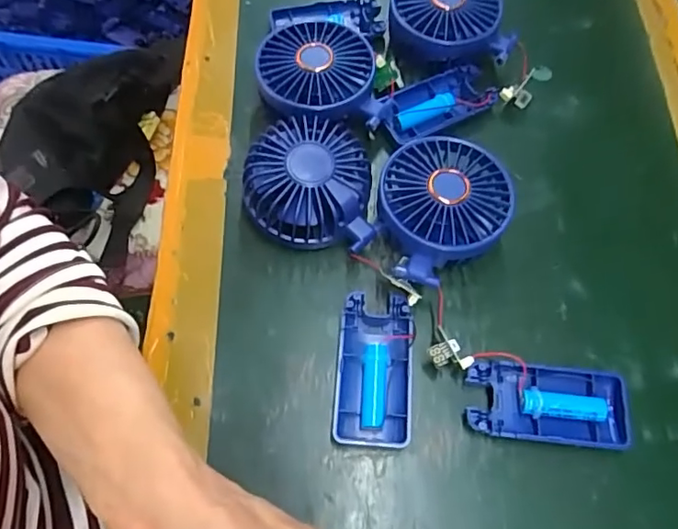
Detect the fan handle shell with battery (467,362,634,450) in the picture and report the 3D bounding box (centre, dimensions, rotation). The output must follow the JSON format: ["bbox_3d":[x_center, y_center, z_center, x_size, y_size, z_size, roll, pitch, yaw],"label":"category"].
[{"bbox_3d":[0.124,0.085,0.334,0.093,0.015,0.044,6,65,1],"label":"fan handle shell with battery"}]

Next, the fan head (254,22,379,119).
[{"bbox_3d":[-0.017,-0.136,0.409,0.085,0.043,0.087,-5,65,-4],"label":"fan head"}]

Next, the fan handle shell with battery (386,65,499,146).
[{"bbox_3d":[0.076,-0.123,0.425,0.087,0.016,0.043,-22,67,-12],"label":"fan handle shell with battery"}]

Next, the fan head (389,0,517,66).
[{"bbox_3d":[0.088,-0.197,0.442,0.095,0.044,0.082,1,65,-1],"label":"fan head"}]

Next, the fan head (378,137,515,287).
[{"bbox_3d":[0.068,-0.037,0.372,0.092,0.048,0.084,1,65,-1],"label":"fan head"}]

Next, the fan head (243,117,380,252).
[{"bbox_3d":[-0.021,-0.056,0.377,0.085,0.048,0.092,1,65,-1],"label":"fan head"}]

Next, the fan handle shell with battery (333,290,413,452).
[{"bbox_3d":[0.021,0.064,0.339,0.045,0.017,0.092,4,65,1],"label":"fan handle shell with battery"}]

